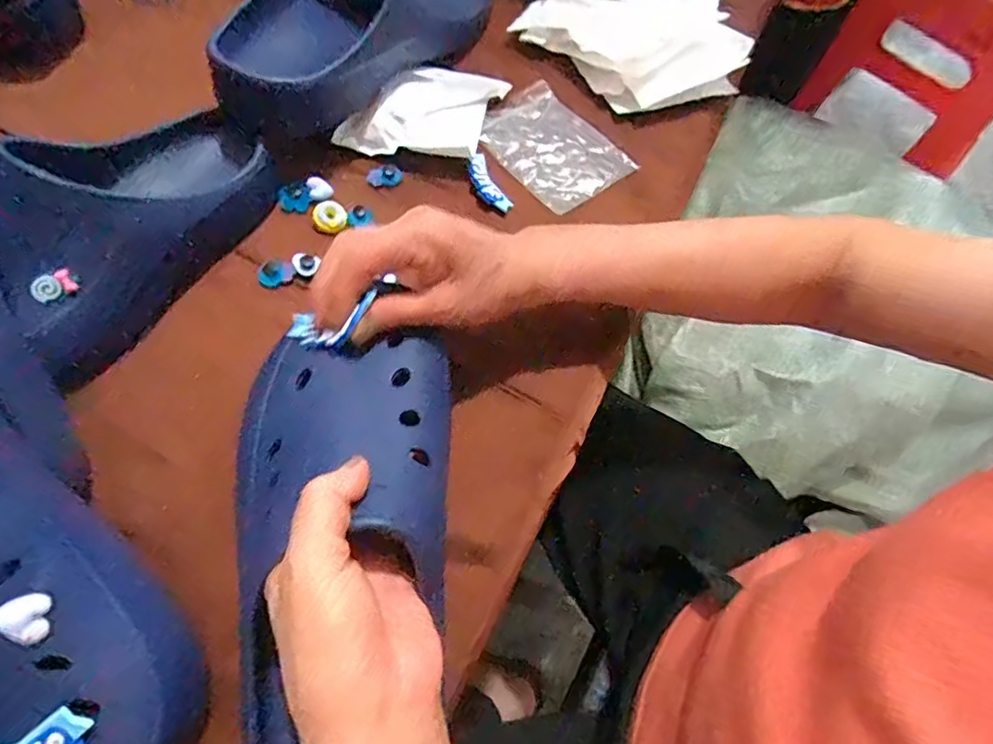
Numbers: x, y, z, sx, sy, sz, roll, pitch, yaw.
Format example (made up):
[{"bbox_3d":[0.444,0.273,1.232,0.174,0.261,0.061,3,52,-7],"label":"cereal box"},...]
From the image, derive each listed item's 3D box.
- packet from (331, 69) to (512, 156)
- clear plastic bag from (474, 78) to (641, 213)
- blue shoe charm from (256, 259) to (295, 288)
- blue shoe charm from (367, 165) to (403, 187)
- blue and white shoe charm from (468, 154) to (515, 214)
[{"bbox_3d":[-0.060,-0.210,0.467,0.127,0.023,0.078,3,68,-1],"label":"packet"},{"bbox_3d":[0.045,-0.185,0.469,0.081,0.004,0.117,-37,74,-15],"label":"clear plastic bag"},{"bbox_3d":[-0.158,-0.071,0.412,0.027,0.006,0.020,-14,70,-8],"label":"blue shoe charm"},{"bbox_3d":[-0.088,-0.153,0.451,0.028,0.005,0.018,-4,68,-4],"label":"blue shoe charm"},{"bbox_3d":[-0.007,-0.147,0.451,0.021,0.008,0.053,-29,85,-13],"label":"blue and white shoe charm"}]

